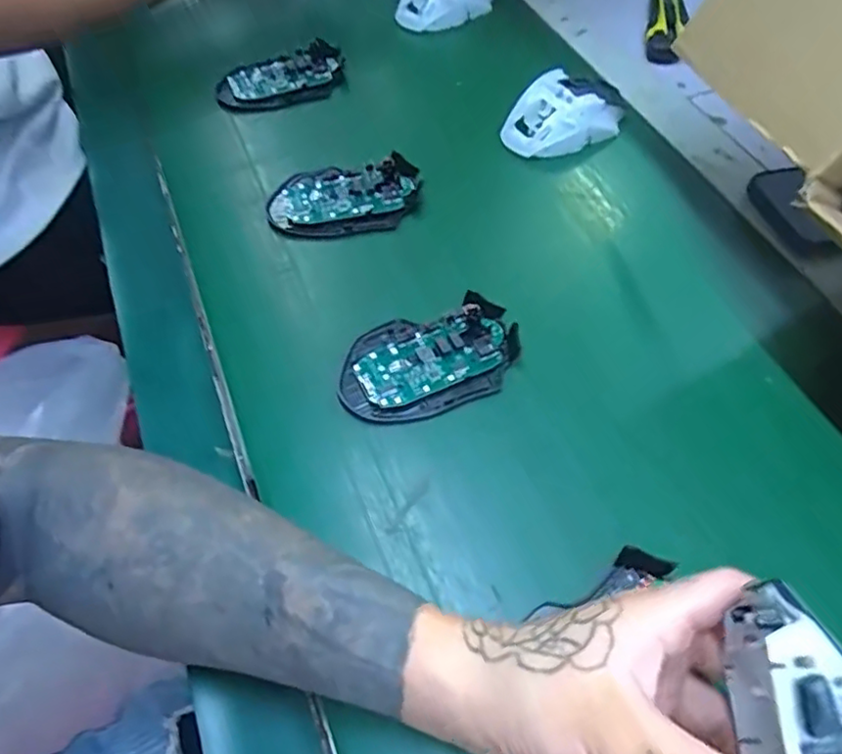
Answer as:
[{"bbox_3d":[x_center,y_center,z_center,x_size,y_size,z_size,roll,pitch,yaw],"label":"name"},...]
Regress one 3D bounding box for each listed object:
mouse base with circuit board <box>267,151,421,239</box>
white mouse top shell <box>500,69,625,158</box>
[{"bbox_3d":[-0.059,-0.137,0.489,0.114,0.028,0.062,-4,56,-1],"label":"mouse base with circuit board"},{"bbox_3d":[0.115,-0.218,0.526,0.093,0.038,0.063,-29,60,-17],"label":"white mouse top shell"}]

